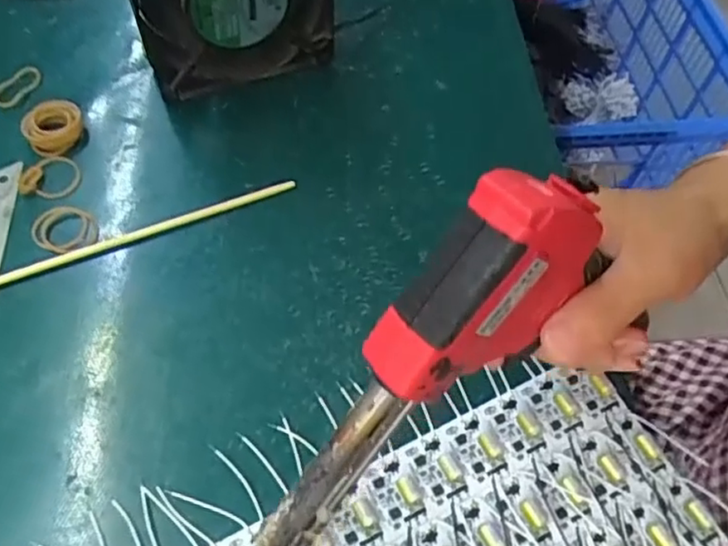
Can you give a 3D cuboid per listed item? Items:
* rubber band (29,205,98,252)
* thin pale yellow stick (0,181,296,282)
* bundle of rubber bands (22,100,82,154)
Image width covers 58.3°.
[{"bbox_3d":[-0.172,-0.026,0.374,0.036,0.004,0.031,12,58,5],"label":"rubber band"},{"bbox_3d":[-0.129,-0.021,0.370,0.190,0.006,0.008,-20,61,-15],"label":"thin pale yellow stick"},{"bbox_3d":[-0.196,-0.094,0.410,0.034,0.014,0.036,1,58,-2],"label":"bundle of rubber bands"}]

